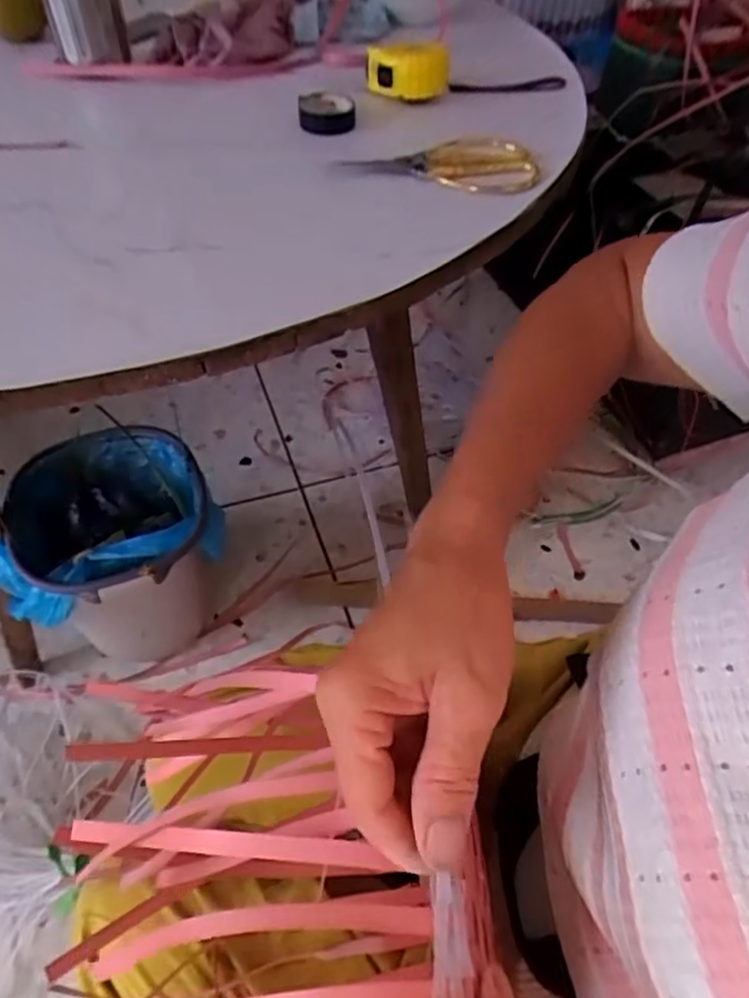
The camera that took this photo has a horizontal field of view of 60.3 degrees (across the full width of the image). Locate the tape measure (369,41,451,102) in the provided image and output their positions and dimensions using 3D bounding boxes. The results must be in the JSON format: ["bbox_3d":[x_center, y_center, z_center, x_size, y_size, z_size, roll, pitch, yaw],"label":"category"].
[{"bbox_3d":[0.034,-0.424,0.631,0.068,0.042,0.079,-11,52,-10],"label":"tape measure"}]

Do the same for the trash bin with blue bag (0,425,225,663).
[{"bbox_3d":[-0.332,0.090,0.868,0.246,0.271,0.229,1,51,-1],"label":"trash bin with blue bag"}]

